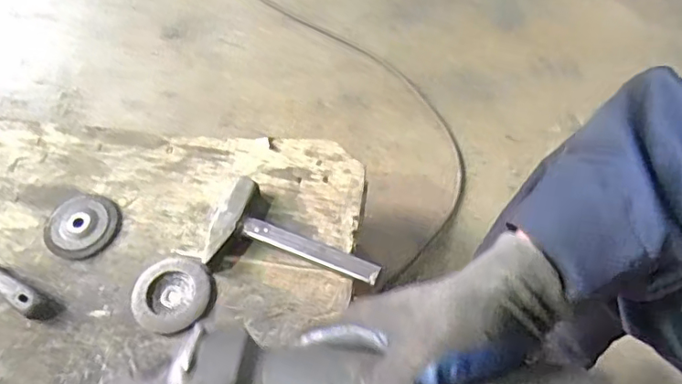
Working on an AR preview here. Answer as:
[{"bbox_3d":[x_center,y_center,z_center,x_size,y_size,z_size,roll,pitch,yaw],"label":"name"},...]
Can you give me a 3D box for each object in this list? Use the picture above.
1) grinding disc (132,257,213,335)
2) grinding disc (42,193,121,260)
[{"bbox_3d":[-0.211,0.128,0.706,0.098,0.027,0.092,0,58,1],"label":"grinding disc"},{"bbox_3d":[-0.349,0.043,0.762,0.093,0.018,0.097,0,58,1],"label":"grinding disc"}]

